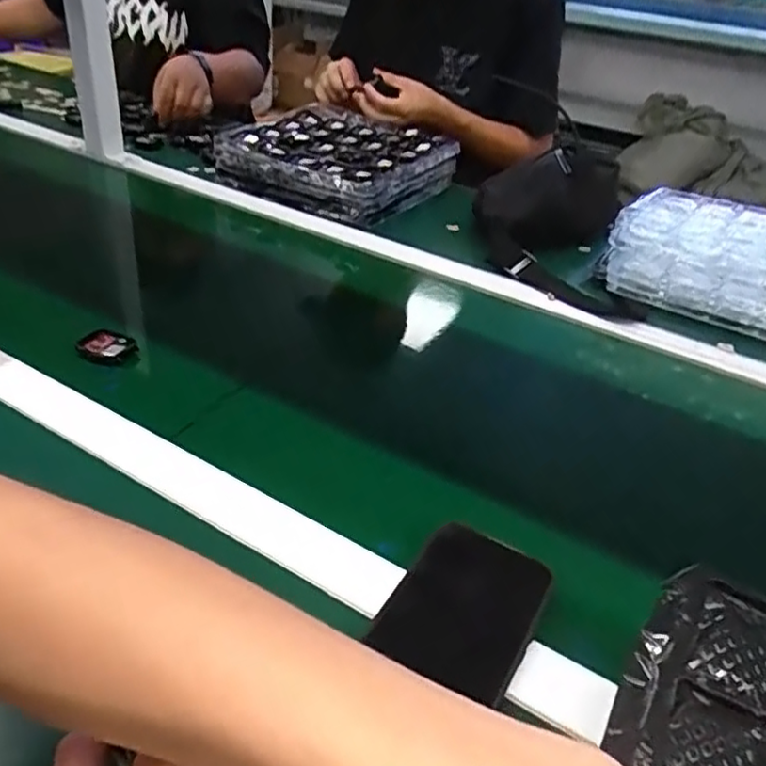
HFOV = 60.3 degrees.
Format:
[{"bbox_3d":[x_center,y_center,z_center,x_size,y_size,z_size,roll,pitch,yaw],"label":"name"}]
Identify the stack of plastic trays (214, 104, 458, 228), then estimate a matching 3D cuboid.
[{"bbox_3d":[-0.063,-0.348,1.029,0.277,0.067,0.285,23,38,22],"label":"stack of plastic trays"}]

